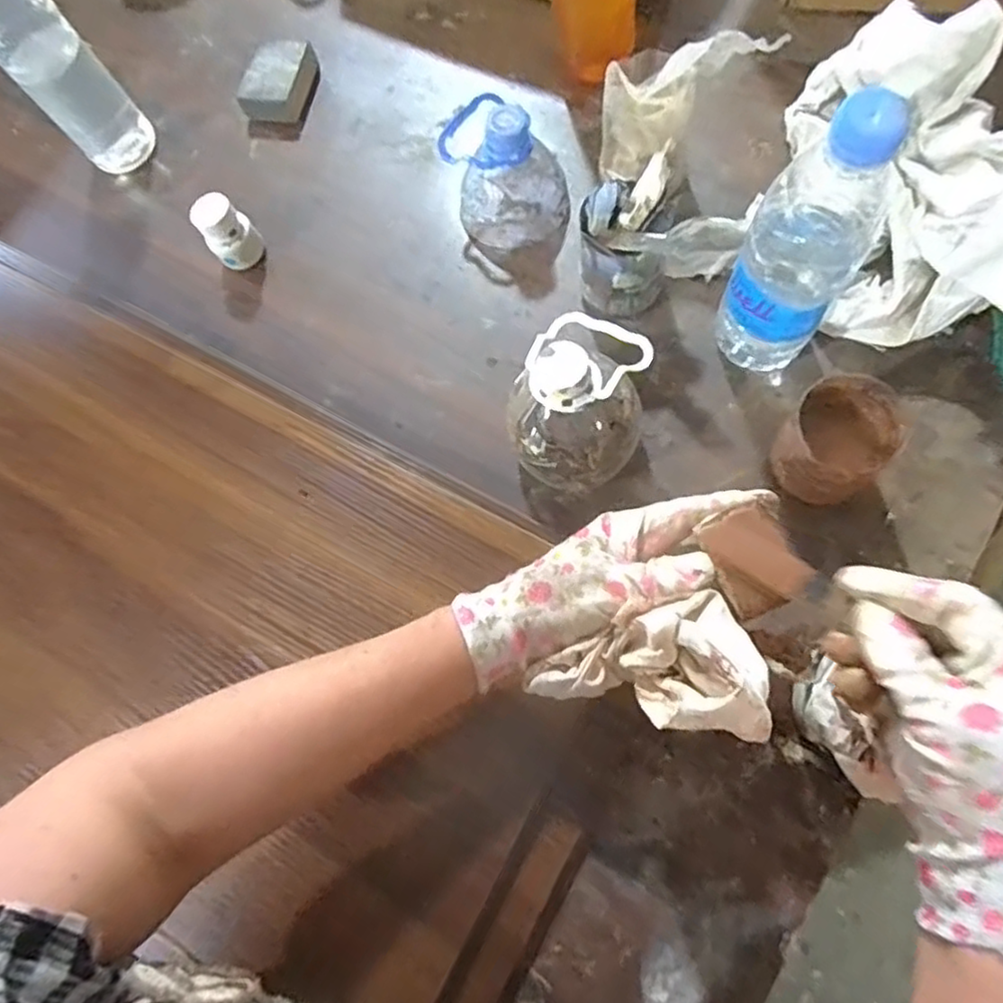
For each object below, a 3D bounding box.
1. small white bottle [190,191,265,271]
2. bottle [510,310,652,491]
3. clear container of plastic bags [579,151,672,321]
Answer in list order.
[{"bbox_3d":[-0.229,-0.225,0.563,0.031,0.059,0.038,37,83,17],"label":"small white bottle"},{"bbox_3d":[0.051,-0.065,0.451,0.085,0.124,0.094,11,76,12],"label":"bottle"},{"bbox_3d":[0.089,-0.185,0.486,0.067,0.104,0.062,13,77,13],"label":"clear container of plastic bags"}]

